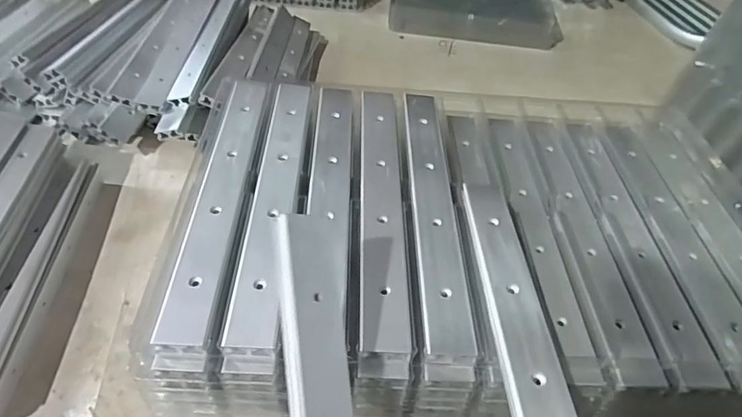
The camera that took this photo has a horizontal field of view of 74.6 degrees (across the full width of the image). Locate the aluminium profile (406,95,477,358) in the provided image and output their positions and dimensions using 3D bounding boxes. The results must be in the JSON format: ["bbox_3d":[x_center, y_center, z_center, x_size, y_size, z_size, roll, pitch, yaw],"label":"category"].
[{"bbox_3d":[0.048,-0.007,0.366,0.033,0.008,0.246,3,47,-3],"label":"aluminium profile"}]

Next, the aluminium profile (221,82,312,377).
[{"bbox_3d":[-0.069,-0.008,0.360,0.031,0.022,0.259,3,47,-3],"label":"aluminium profile"}]

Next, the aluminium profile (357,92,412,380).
[{"bbox_3d":[0.006,-0.002,0.363,0.031,0.019,0.255,2,47,-3],"label":"aluminium profile"}]

